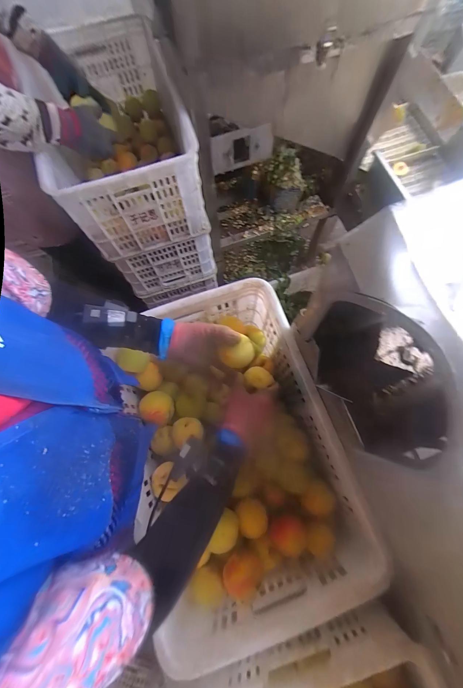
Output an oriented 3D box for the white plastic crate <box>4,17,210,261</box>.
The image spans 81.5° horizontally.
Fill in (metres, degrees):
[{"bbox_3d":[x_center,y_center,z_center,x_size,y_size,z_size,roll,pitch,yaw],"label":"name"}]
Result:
[{"bbox_3d":[-0.308,-0.576,0.768,0.346,0.266,0.547,-18,75,-3],"label":"white plastic crate"}]

